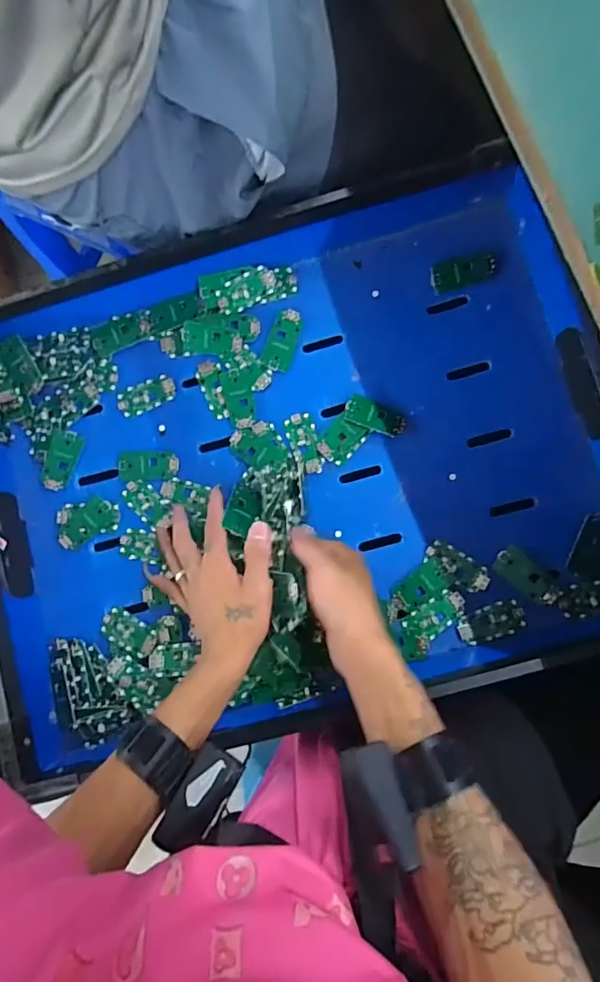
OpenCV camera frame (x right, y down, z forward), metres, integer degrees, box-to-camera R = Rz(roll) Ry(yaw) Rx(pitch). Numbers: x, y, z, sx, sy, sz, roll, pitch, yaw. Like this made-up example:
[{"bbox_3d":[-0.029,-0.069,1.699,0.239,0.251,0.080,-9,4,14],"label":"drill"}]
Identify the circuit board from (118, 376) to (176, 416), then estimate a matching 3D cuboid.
[{"bbox_3d":[-0.164,-0.102,0.517,0.061,0.004,0.029,-19,90,1],"label":"circuit board"}]

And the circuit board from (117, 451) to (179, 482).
[{"bbox_3d":[-0.162,-0.027,0.510,0.063,0.007,0.032,0,83,5],"label":"circuit board"}]

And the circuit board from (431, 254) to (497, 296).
[{"bbox_3d":[0.169,-0.226,0.496,0.064,0.004,0.030,-14,100,12],"label":"circuit board"}]

